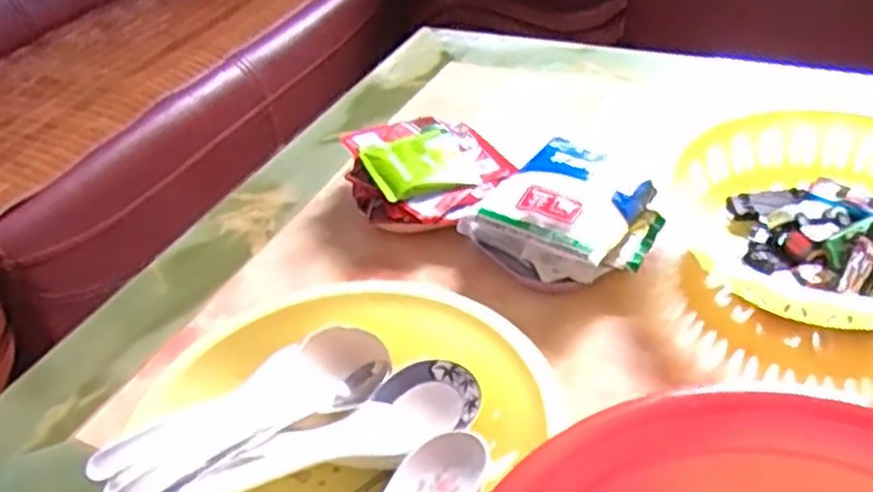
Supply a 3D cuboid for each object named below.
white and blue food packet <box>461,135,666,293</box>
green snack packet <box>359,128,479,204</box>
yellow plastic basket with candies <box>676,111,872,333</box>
[{"bbox_3d":[0.108,-0.023,0.629,0.129,0.053,0.127,-32,45,-27],"label":"white and blue food packet"},{"bbox_3d":[-0.017,-0.074,0.699,0.087,0.023,0.086,-18,40,-12],"label":"green snack packet"},{"bbox_3d":[0.289,-0.025,0.604,0.213,0.057,0.214,-5,39,4],"label":"yellow plastic basket with candies"}]

